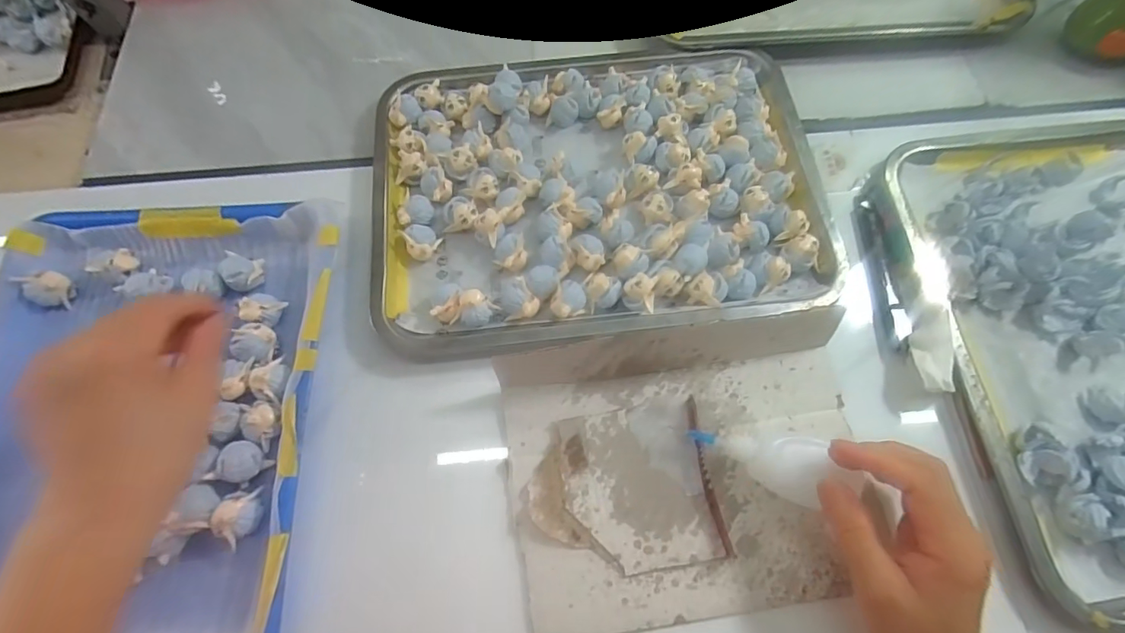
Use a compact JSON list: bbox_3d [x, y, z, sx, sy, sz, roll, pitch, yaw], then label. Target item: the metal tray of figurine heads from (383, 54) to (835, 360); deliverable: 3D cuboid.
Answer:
[{"bbox_3d":[0.023,-0.100,0.388,0.344,0.037,0.264,-6,69,0],"label":"metal tray of figurine heads"}]

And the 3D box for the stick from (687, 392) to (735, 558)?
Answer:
[{"bbox_3d":[0.095,0.102,0.326,0.008,0.010,0.100,-9,69,-2],"label":"stick"}]

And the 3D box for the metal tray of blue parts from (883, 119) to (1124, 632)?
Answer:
[{"bbox_3d":[0.395,0.008,0.342,0.260,0.024,0.344,-5,69,0],"label":"metal tray of blue parts"}]

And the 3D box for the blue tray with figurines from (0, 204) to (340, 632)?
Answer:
[{"bbox_3d":[-0.298,0.073,0.336,0.261,0.033,0.328,-3,69,1],"label":"blue tray with figurines"}]

